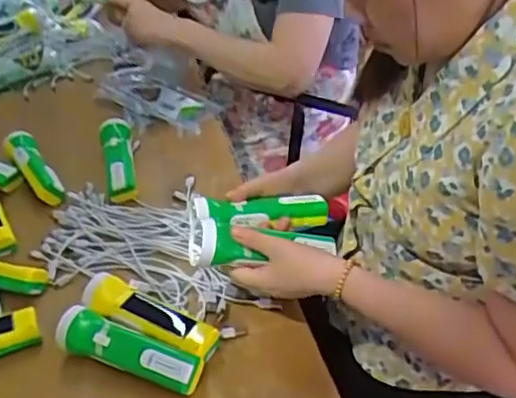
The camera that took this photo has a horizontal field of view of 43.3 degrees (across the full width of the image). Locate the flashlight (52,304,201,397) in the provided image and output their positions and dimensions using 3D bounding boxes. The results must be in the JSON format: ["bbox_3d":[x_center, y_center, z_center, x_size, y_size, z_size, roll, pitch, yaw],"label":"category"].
[{"bbox_3d":[-0.144,0.166,0.721,0.179,0.038,0.053,11,40,22],"label":"flashlight"}]

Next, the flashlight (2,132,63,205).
[{"bbox_3d":[-0.344,-0.050,0.997,0.044,0.045,0.174,-26,41,-23],"label":"flashlight"}]

